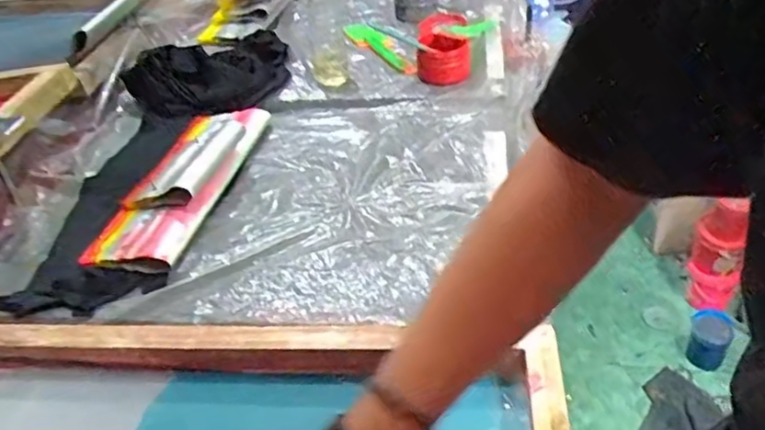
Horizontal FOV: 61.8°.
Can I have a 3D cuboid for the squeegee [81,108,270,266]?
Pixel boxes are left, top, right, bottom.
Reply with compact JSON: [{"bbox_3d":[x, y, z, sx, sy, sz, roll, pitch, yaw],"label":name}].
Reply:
[{"bbox_3d":[-0.275,-0.063,0.887,0.138,0.048,0.353,3,38,11],"label":"squeegee"}]

